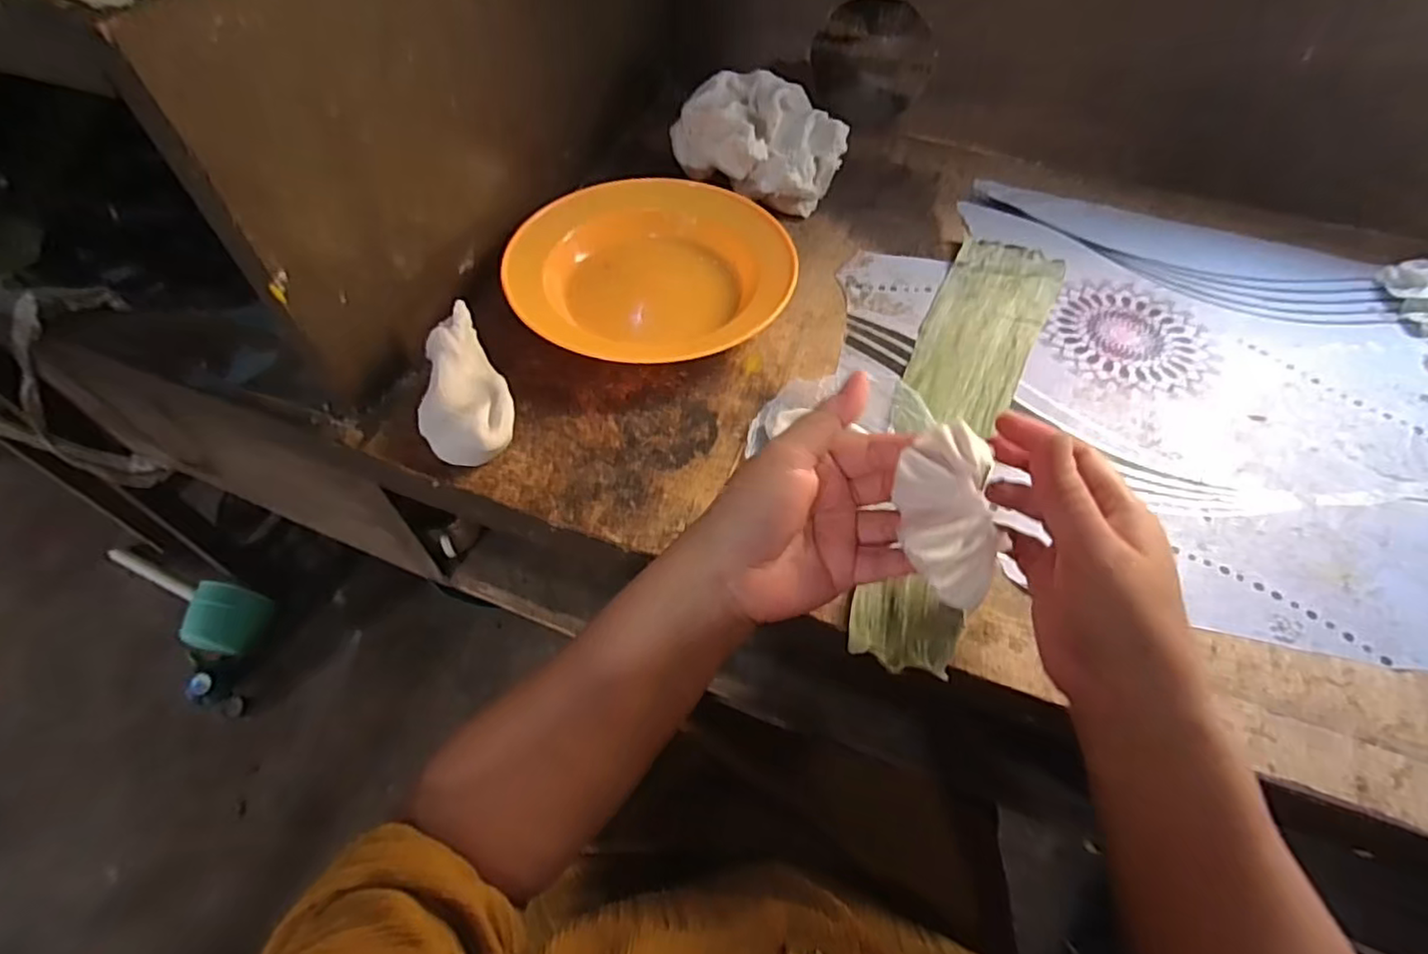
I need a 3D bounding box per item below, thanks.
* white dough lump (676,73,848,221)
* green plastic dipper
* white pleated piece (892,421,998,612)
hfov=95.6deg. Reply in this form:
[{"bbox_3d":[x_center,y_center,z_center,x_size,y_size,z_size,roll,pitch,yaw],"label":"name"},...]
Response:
[{"bbox_3d":[0.046,-0.311,0.592,0.150,0.071,0.104,33,61,21],"label":"white dough lump"},{"bbox_3d":[-0.931,0.195,1.107,0.360,0.091,0.114,19,57,13],"label":"green plastic dipper"},{"bbox_3d":[0.098,0.018,0.273,0.037,0.020,0.077,-7,91,-5],"label":"white pleated piece"}]

